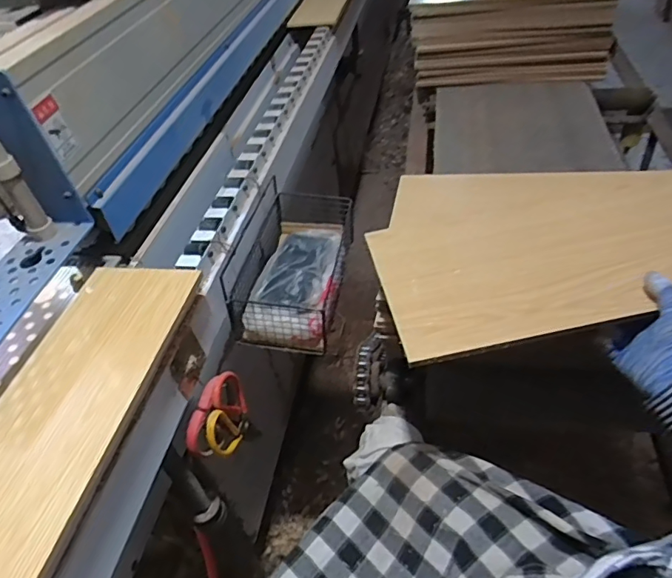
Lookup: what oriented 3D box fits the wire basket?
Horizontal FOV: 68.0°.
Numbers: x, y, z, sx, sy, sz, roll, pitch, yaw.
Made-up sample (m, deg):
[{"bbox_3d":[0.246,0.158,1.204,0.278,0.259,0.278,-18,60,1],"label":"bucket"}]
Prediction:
[{"bbox_3d":[-0.061,-0.047,0.767,0.132,0.109,0.271,3,45,11],"label":"wire basket"}]

